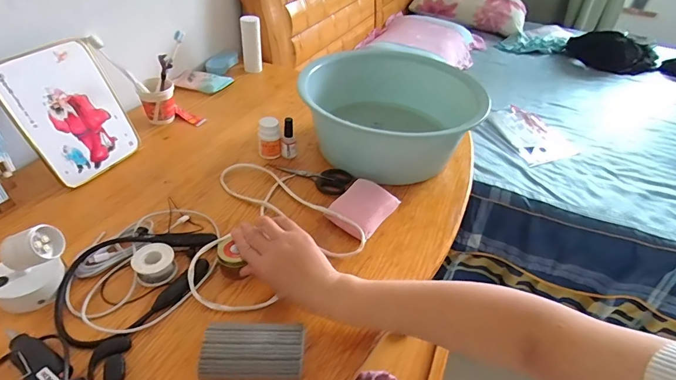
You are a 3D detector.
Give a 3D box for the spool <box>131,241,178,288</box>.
[{"bbox_3d":[-0.239,0.096,0.507,0.048,0.029,0.047,4,39,-3],"label":"spool"}]

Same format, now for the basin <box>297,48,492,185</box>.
[{"bbox_3d":[0.098,-0.168,0.791,0.338,0.142,0.338,4,39,-3],"label":"basin"}]

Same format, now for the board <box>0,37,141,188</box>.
[{"bbox_3d":[-0.421,-0.122,0.621,0.008,0.200,0.158,2,35,29],"label":"board"}]

